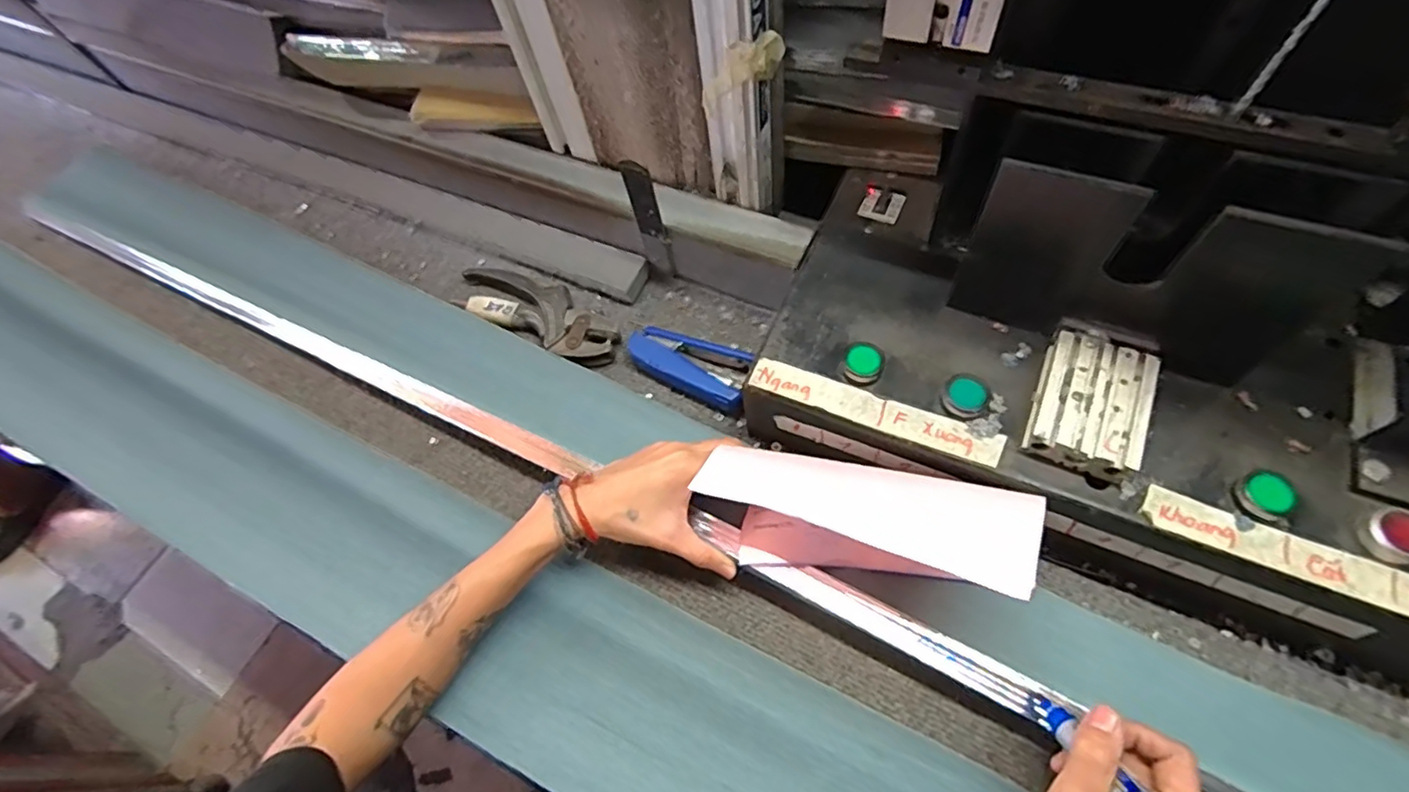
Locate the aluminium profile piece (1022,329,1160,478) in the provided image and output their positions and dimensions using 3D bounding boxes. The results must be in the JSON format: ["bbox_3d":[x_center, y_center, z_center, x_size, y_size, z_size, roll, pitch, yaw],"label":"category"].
[{"bbox_3d":[0.236,0.005,0.382,0.060,0.028,0.080,20,66,17],"label":"aluminium profile piece"}]

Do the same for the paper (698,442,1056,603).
[{"bbox_3d":[0.104,0.081,0.402,0.206,0.074,0.062,10,59,7],"label":"paper"}]

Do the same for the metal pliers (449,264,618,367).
[{"bbox_3d":[-0.154,-0.077,0.559,0.177,0.025,0.056,28,69,20],"label":"metal pliers"}]

